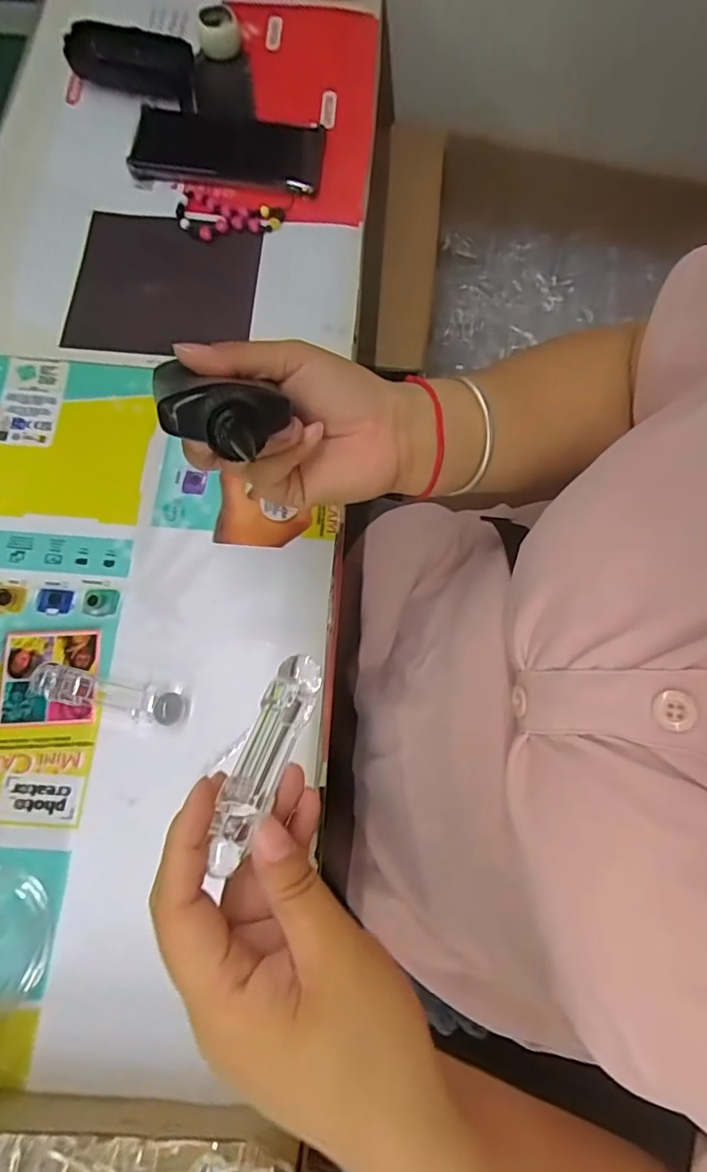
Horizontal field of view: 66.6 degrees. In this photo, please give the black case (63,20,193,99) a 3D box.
[{"bbox_3d":[-0.204,-0.482,0.492,0.107,0.024,0.051,8,73,1],"label":"black case"}]

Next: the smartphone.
[{"bbox_3d":[-0.110,-0.388,0.476,0.162,0.012,0.081,7,73,1],"label":"smartphone"}]

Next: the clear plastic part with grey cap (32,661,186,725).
[{"bbox_3d":[-0.160,0.070,0.347,0.105,0.016,0.022,13,73,3],"label":"clear plastic part with grey cap"}]

